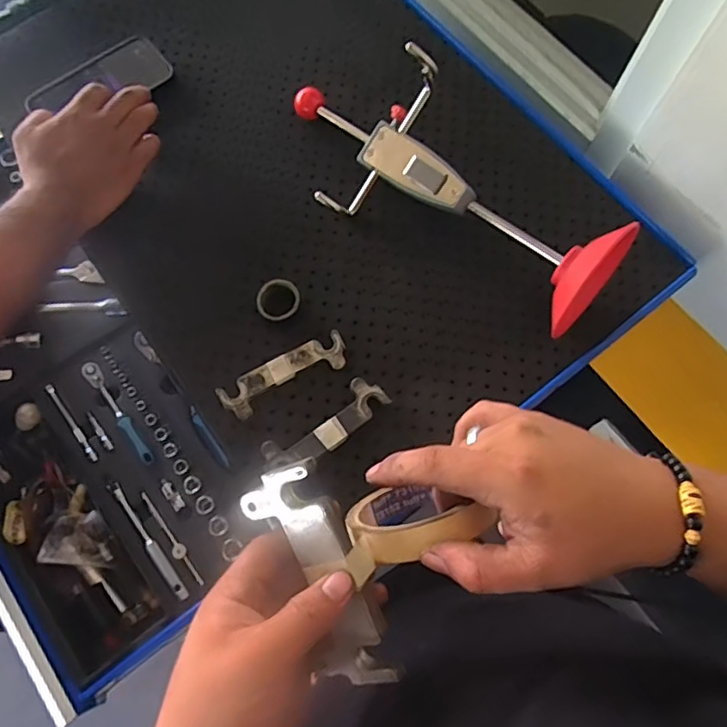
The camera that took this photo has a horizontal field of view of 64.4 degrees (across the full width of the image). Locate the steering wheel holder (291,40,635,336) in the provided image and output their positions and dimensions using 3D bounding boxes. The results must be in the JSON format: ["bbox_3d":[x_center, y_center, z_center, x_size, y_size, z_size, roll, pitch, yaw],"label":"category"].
[{"bbox_3d":[0.069,-0.177,0.530,0.360,0.134,0.118,36,74,11],"label":"steering wheel holder"}]

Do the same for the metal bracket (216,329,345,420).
[{"bbox_3d":[-0.070,0.010,0.525,0.120,0.008,0.037,-29,74,-10],"label":"metal bracket"}]

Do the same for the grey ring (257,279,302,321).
[{"bbox_3d":[-0.079,-0.057,0.538,0.039,0.020,0.039,0,71,-1],"label":"grey ring"}]

